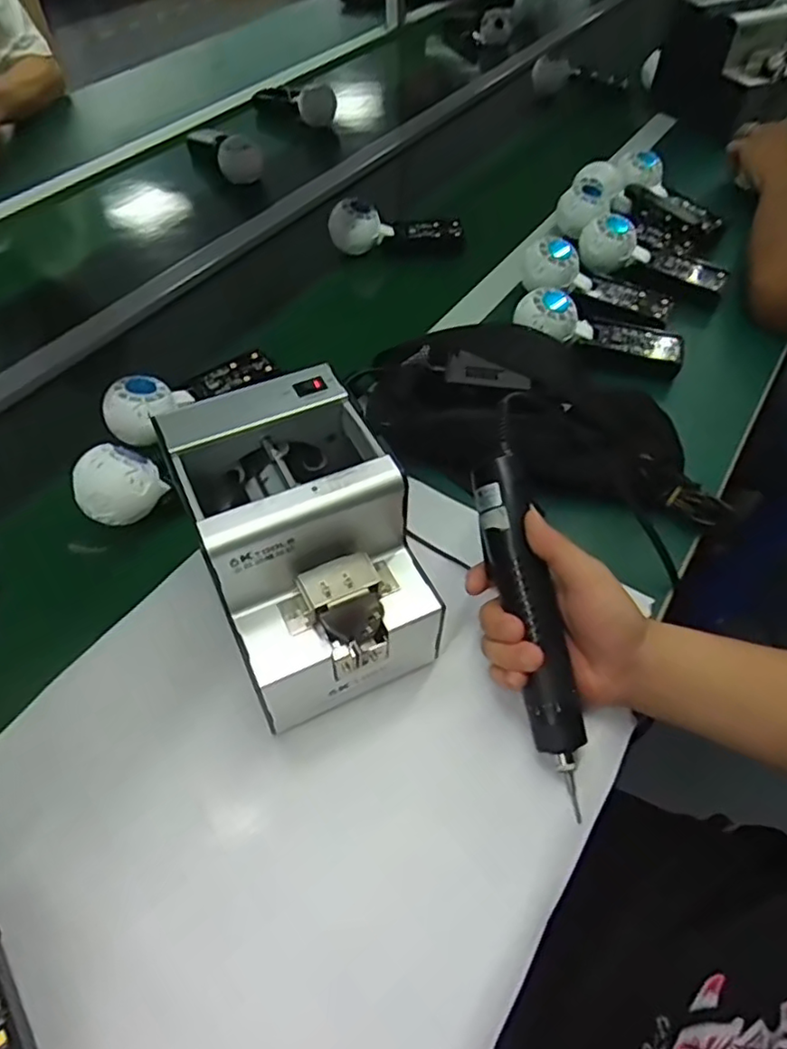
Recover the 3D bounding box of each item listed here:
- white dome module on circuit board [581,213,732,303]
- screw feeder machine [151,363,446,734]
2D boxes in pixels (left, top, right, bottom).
[{"bbox_3d":[0.304,-0.316,0.764,0.156,0.061,0.066,14,50,-15],"label":"white dome module on circuit board"},{"bbox_3d":[-0.059,0.019,0.428,0.122,0.160,0.163,-23,54,-16],"label":"screw feeder machine"}]

